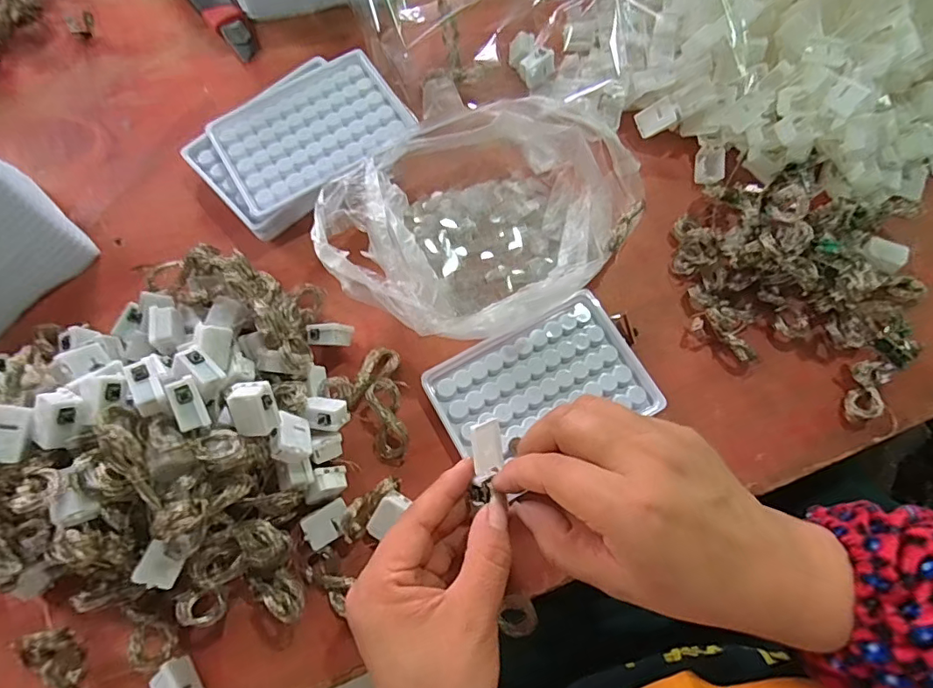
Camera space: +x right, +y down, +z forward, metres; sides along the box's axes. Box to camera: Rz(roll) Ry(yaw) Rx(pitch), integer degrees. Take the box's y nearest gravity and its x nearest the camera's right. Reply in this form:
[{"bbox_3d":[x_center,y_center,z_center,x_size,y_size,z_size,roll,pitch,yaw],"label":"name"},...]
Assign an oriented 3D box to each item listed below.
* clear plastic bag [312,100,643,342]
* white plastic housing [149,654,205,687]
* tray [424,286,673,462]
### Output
[{"bbox_3d":[0.013,-0.086,0.343,0.200,0.057,0.146,-40,76,-12],"label":"clear plastic bag"},{"bbox_3d":[-0.154,0.184,0.274,0.014,0.022,0.028,-39,76,-12],"label":"white plastic housing"},{"bbox_3d":[0.047,0.028,0.334,0.130,0.014,0.085,-26,74,-9],"label":"tray"}]

